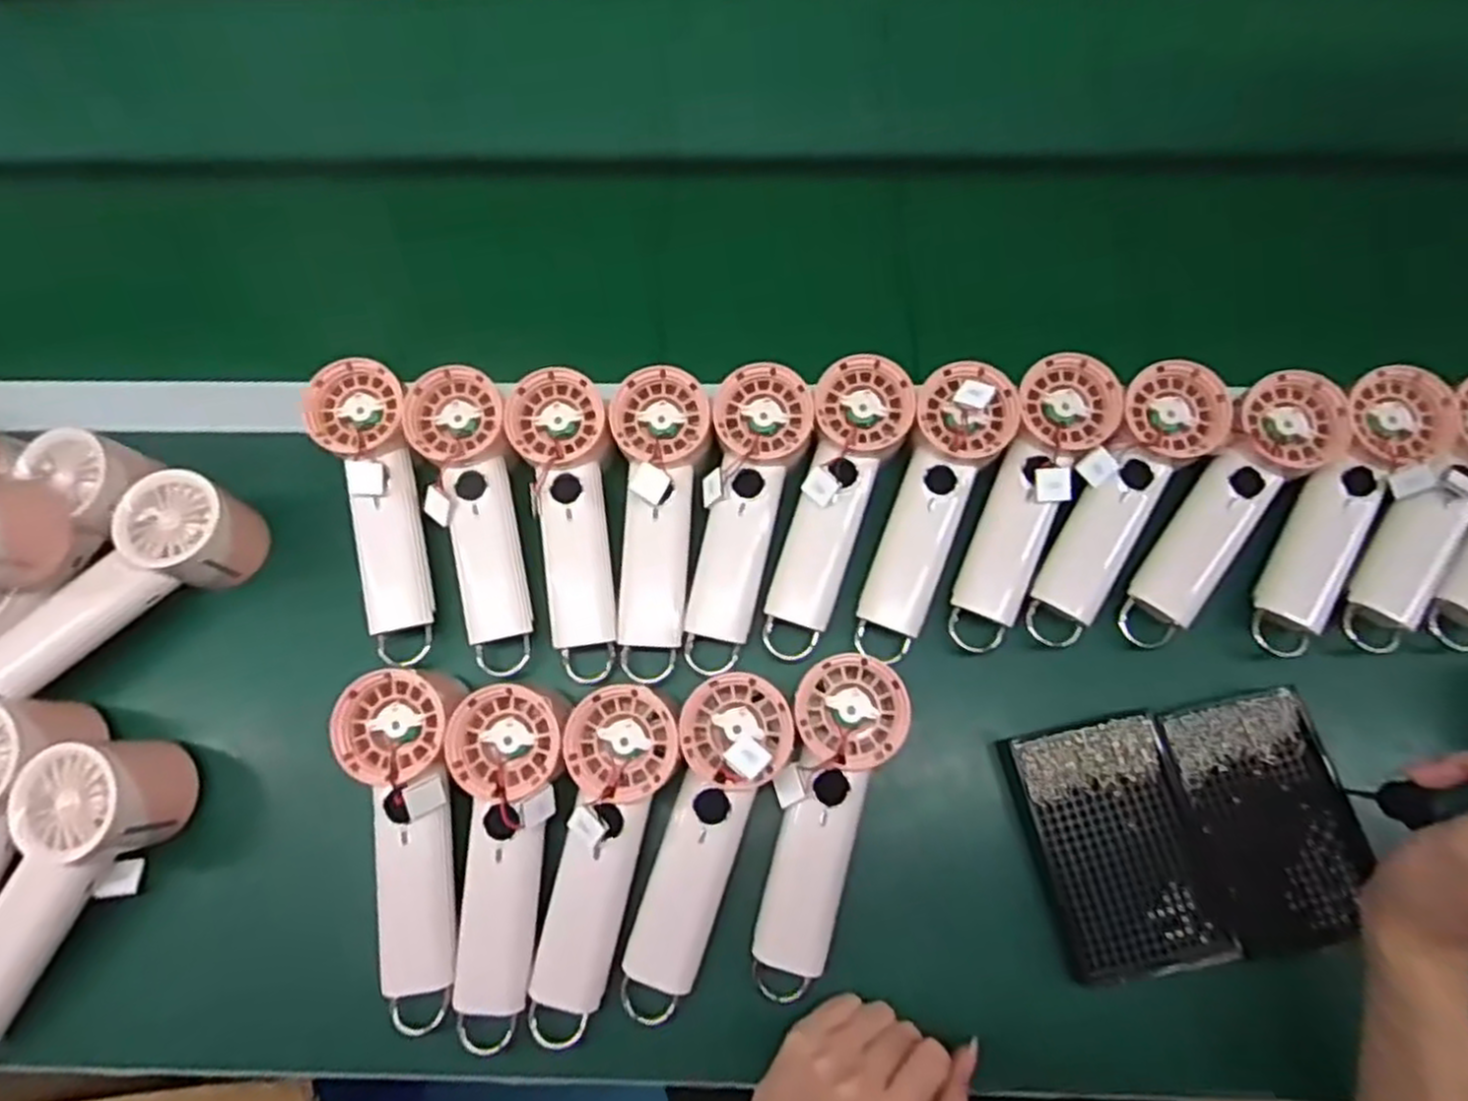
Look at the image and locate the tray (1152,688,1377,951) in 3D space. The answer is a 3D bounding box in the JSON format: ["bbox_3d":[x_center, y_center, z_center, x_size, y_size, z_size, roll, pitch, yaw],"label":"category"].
[{"bbox_3d":[0.309,0.150,0.451,0.091,0.016,0.130,-12,72,-2],"label":"tray"}]

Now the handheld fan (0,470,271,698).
[{"bbox_3d":[-0.384,0.020,0.492,0.169,0.054,0.068,-35,75,-9],"label":"handheld fan"}]

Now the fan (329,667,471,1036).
[{"bbox_3d":[-0.178,0.165,0.449,0.065,0.046,0.194,-8,85,-1],"label":"fan"}]

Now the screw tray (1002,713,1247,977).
[{"bbox_3d":[0.218,0.166,0.446,0.090,0.012,0.134,-13,72,-3],"label":"screw tray"}]

